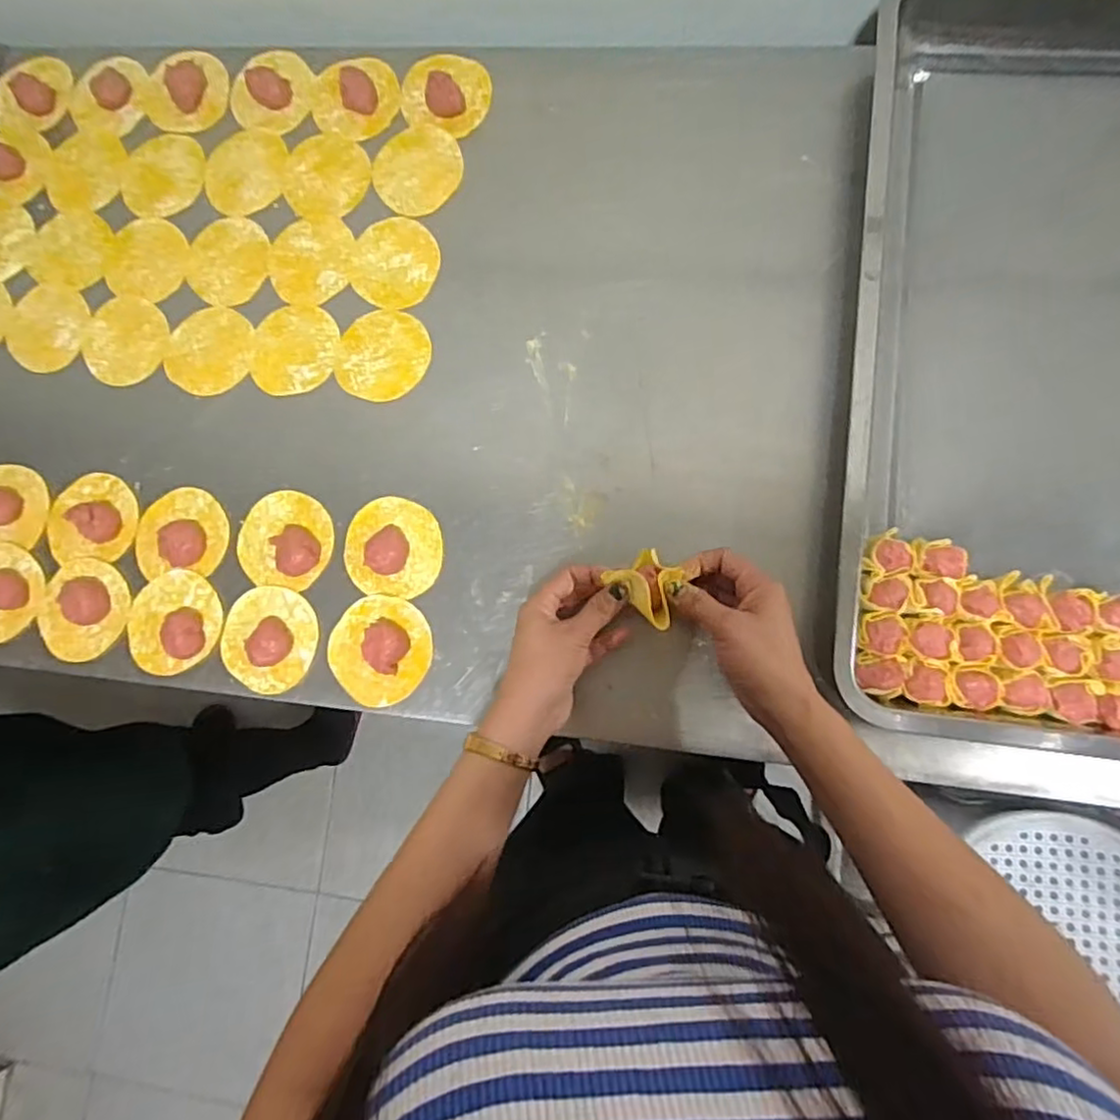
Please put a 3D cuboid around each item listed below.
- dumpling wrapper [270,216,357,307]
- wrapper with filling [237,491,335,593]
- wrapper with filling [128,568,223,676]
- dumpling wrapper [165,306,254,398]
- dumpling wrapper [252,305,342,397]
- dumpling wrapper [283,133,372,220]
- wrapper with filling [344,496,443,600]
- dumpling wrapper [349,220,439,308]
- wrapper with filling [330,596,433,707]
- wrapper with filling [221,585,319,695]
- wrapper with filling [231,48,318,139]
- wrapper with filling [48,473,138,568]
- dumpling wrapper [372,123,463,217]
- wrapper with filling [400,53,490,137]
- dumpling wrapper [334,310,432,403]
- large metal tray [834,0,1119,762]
[{"bbox_3d":[-0.223,-0.271,0.590,0.077,0.004,0.082,-1,82,4],"label":"dumpling wrapper"},{"bbox_3d":[-0.231,-0.018,0.547,0.078,0.015,0.079,8,83,6],"label":"wrapper with filling"},{"bbox_3d":[-0.323,0.049,0.539,0.081,0.019,0.078,-1,82,4],"label":"wrapper with filling"},{"bbox_3d":[-0.317,-0.188,0.592,0.081,0.004,0.079,-4,82,4],"label":"dumpling wrapper"},{"bbox_3d":[-0.234,-0.185,0.580,0.077,0.005,0.082,-1,82,4],"label":"dumpling wrapper"},{"bbox_3d":[-0.213,-0.351,0.599,0.080,0.004,0.083,-1,82,4],"label":"dumpling wrapper"},{"bbox_3d":[-0.138,-0.012,0.529,0.080,0.023,0.079,-1,82,4],"label":"wrapper with filling"},{"bbox_3d":[-0.146,-0.264,0.579,0.083,0.004,0.078,-1,82,4],"label":"dumpling wrapper"},{"bbox_3d":[-0.144,0.070,0.515,0.080,0.020,0.083,-1,82,4],"label":"wrapper with filling"},{"bbox_3d":[-0.239,0.064,0.530,0.079,0.020,0.084,-1,82,4],"label":"wrapper with filling"},{"bbox_3d":[-0.267,-0.446,0.613,0.071,0.020,0.084,17,83,7],"label":"wrapper with filling"},{"bbox_3d":[-0.408,-0.038,0.557,0.079,0.028,0.075,-2,82,4],"label":"wrapper with filling"},{"bbox_3d":[-0.129,-0.353,0.595,0.080,0.004,0.084,0,84,4],"label":"dumpling wrapper"},{"bbox_3d":[-0.106,-0.427,0.592,0.077,0.023,0.073,-1,82,4],"label":"wrapper with filling"},{"bbox_3d":[-0.152,-0.176,0.564,0.080,0.004,0.080,-1,82,4],"label":"dumpling wrapper"},{"bbox_3d":[0.417,-0.161,0.490,0.390,0.063,0.628,7,82,5],"label":"large metal tray"}]

